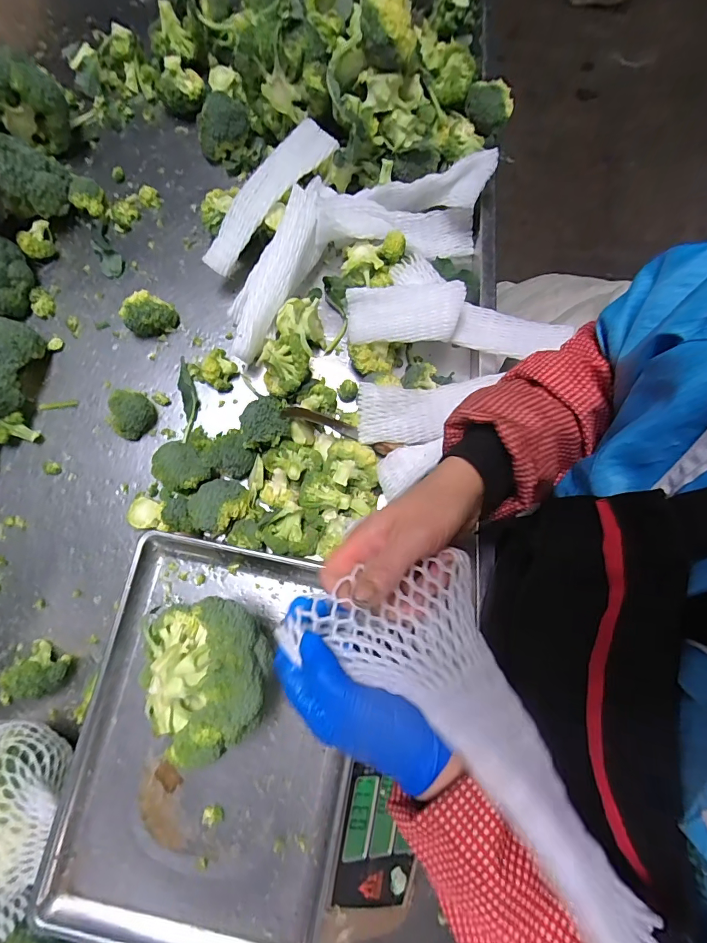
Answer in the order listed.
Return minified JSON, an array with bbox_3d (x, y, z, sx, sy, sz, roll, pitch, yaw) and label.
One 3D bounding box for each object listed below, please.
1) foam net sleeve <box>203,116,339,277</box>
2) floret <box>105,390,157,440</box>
[{"bbox_3d":[-0.117,-0.365,0.568,0.050,0.041,0.232,40,80,7],"label":"foam net sleeve"},{"bbox_3d":[-0.290,-0.075,0.555,0.054,0.042,0.058,0,78,-1],"label":"floret"}]

